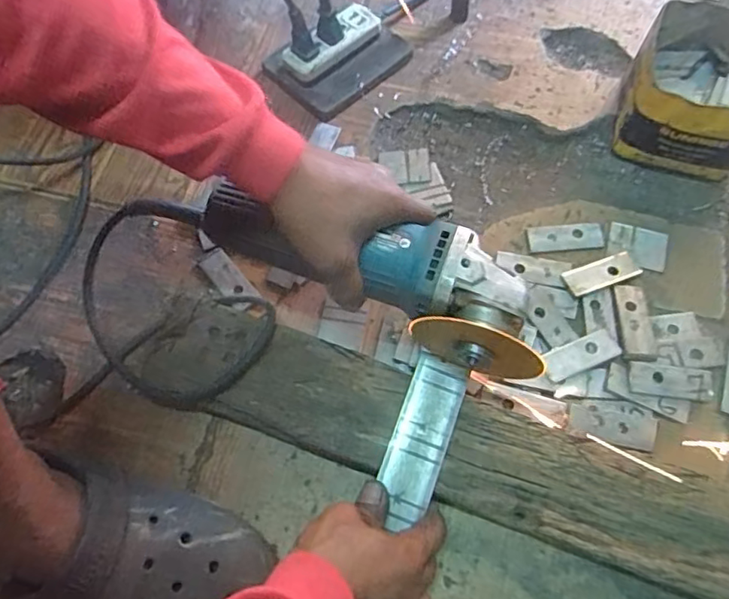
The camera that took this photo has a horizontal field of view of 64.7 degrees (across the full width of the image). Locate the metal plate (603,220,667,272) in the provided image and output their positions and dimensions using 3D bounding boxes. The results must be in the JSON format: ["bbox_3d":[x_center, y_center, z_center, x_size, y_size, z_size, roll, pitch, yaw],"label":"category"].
[{"bbox_3d":[0.246,-0.049,0.520,0.052,0.004,0.041,17,66,9],"label":"metal plate"}]

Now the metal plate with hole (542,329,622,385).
[{"bbox_3d":[0.175,0.045,0.467,0.066,0.004,0.026,-23,74,-13],"label":"metal plate with hole"}]

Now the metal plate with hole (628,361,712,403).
[{"bbox_3d":[0.243,0.066,0.456,0.063,0.004,0.025,8,80,3],"label":"metal plate with hole"}]

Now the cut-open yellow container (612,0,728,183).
[{"bbox_3d":[0.316,-0.192,0.546,0.128,0.086,0.127,24,68,12],"label":"cut-open yellow container"}]

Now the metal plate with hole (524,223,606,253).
[{"bbox_3d":[0.183,-0.056,0.524,0.068,0.004,0.026,-5,65,-1],"label":"metal plate with hole"}]

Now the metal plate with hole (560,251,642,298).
[{"bbox_3d":[0.208,-0.023,0.501,0.068,0.006,0.026,-19,65,-13],"label":"metal plate with hole"}]

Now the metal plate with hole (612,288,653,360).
[{"bbox_3d":[0.225,0.018,0.481,0.025,0.004,0.065,5,61,-2],"label":"metal plate with hole"}]

